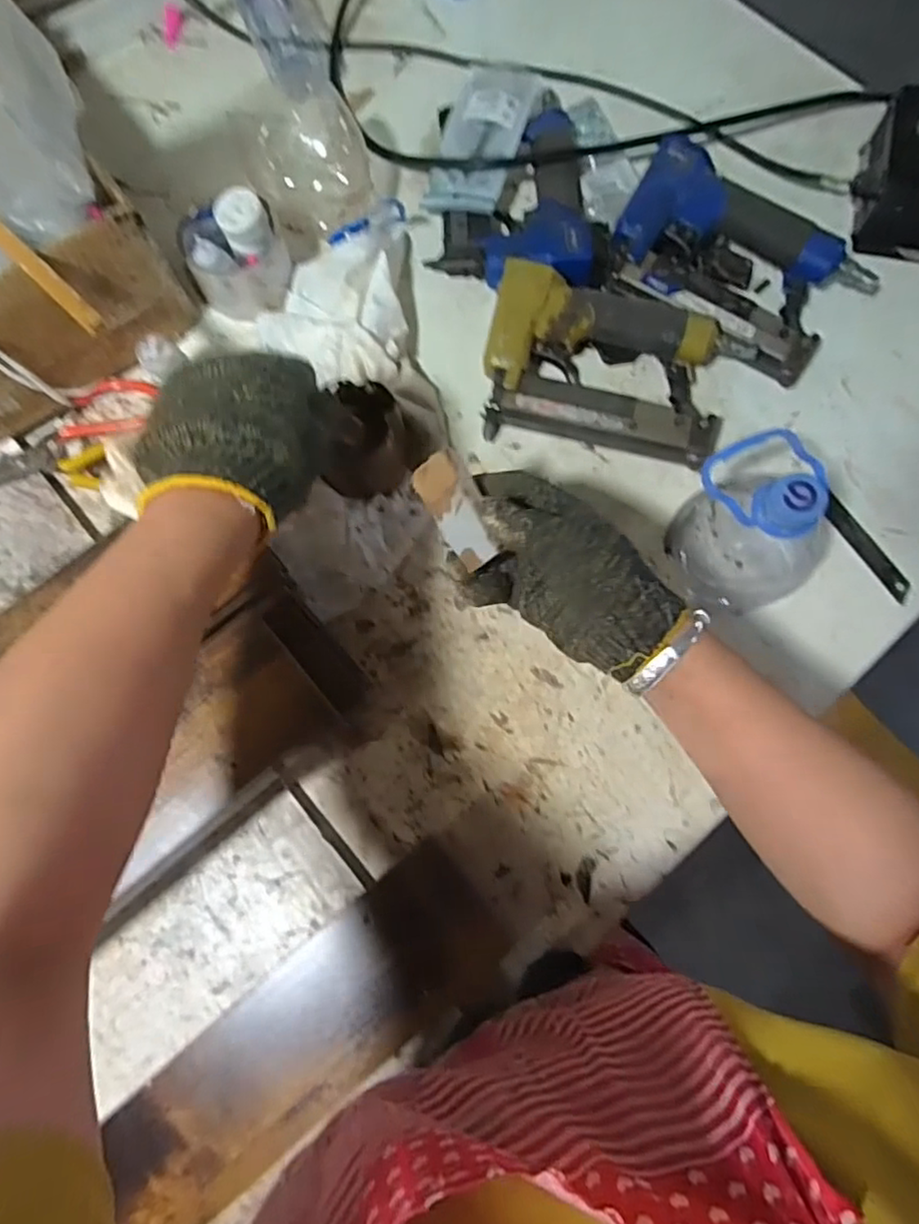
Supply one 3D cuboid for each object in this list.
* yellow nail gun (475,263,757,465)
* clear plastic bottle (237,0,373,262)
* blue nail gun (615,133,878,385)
[{"bbox_3d":[0.119,-0.187,0.506,0.201,0.053,0.124,14,77,4],"label":"yellow nail gun"},{"bbox_3d":[-0.156,-0.495,0.577,0.094,0.079,0.316,-14,76,-2],"label":"clear plastic bottle"},{"bbox_3d":[0.223,-0.285,0.527,0.198,0.060,0.126,35,79,9],"label":"blue nail gun"}]

